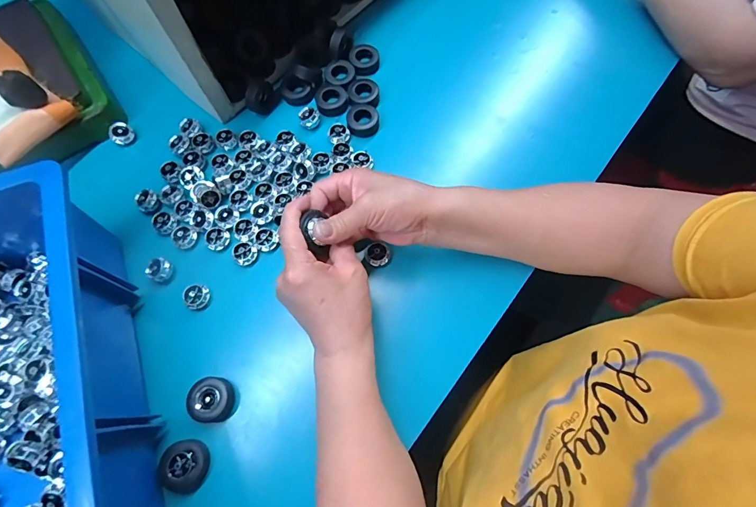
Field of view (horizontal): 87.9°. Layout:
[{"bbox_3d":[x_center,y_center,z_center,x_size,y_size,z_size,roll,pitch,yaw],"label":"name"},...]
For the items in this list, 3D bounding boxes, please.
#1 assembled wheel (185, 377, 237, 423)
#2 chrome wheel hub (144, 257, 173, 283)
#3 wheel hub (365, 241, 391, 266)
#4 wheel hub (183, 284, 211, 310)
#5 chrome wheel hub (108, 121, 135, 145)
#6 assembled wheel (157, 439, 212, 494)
[{"bbox_3d":[-0.149,0.130,0.351,0.037,0.020,0.036,0,71,0],"label":"assembled wheel"},{"bbox_3d":[-0.219,0.017,0.395,0.022,0.014,0.023,0,71,0],"label":"chrome wheel hub"},{"bbox_3d":[0.000,0.003,0.397,0.024,0.019,0.022,0,71,0],"label":"wheel hub"},{"bbox_3d":[-0.178,0.043,0.387,0.022,0.012,0.023,0,71,0],"label":"wheel hub"},{"bbox_3d":[-0.300,-0.141,0.457,0.026,0.010,0.024,0,71,0],"label":"chrome wheel hub"},{"bbox_3d":[-0.164,0.180,0.335,0.039,0.017,0.038,0,71,0],"label":"assembled wheel"}]

